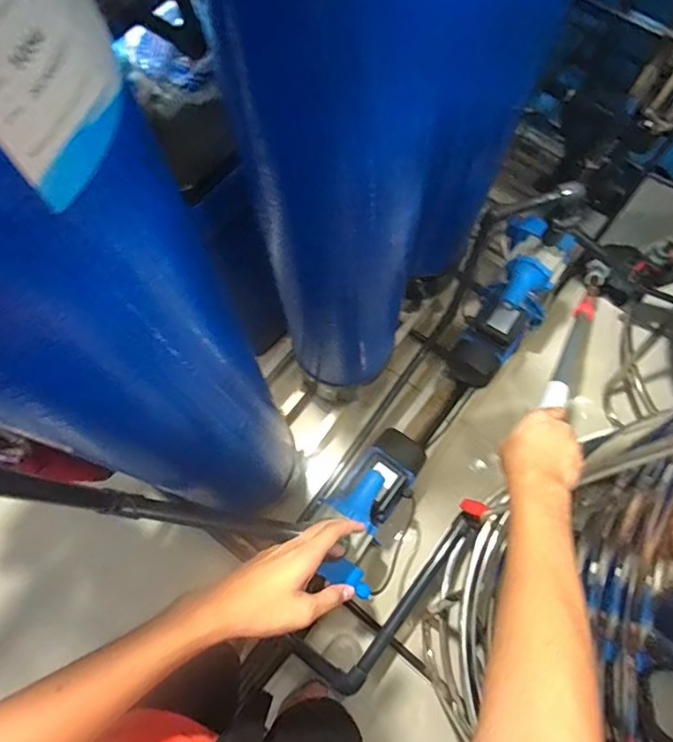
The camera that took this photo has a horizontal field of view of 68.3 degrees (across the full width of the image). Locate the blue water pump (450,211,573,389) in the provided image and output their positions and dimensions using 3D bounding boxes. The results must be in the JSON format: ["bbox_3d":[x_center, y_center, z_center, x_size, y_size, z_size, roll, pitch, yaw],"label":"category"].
[{"bbox_3d":[0.434,-0.153,1.258,0.180,0.195,0.441,28,111,10],"label":"blue water pump"}]

